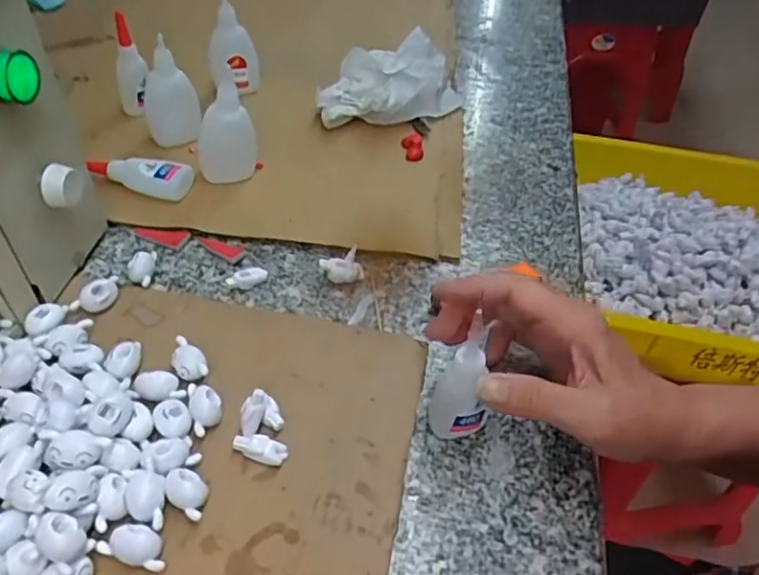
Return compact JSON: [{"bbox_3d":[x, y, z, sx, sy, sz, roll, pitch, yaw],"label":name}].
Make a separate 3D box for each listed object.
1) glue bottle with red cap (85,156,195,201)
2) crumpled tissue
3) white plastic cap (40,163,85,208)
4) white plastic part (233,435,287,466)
[{"bbox_3d":[-0.189,-0.086,0.468,0.087,0.025,0.022,4,44,5],"label":"glue bottle with red cap"},{"bbox_3d":[0.014,-0.189,0.567,0.155,0.067,0.069,-21,48,-20],"label":"crumpled tissue"},{"bbox_3d":[-0.194,-0.063,0.362,0.015,0.024,0.023,3,44,4],"label":"white plastic cap"},{"bbox_3d":[-0.065,0.087,0.322,0.028,0.008,0.013,13,46,14],"label":"white plastic part"}]

